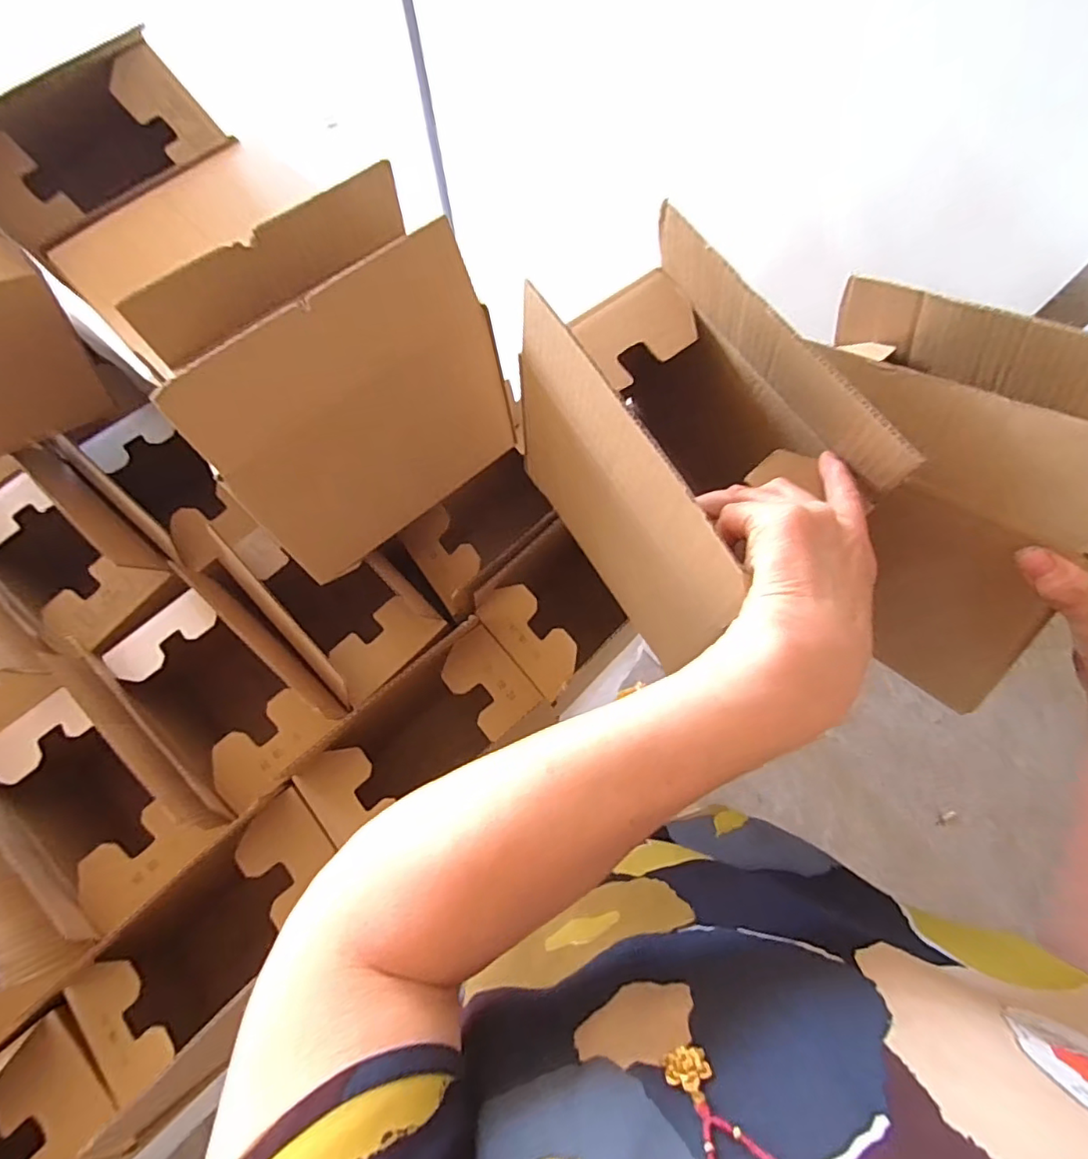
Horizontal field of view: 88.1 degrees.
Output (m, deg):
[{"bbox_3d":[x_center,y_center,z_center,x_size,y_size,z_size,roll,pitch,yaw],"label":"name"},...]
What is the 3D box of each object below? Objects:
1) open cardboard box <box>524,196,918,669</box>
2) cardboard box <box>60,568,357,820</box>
[{"bbox_3d":[0.092,-0.086,0.406,0.132,0.213,0.222,-29,73,-10],"label":"open cardboard box"},{"bbox_3d":[-0.329,0.125,0.622,0.247,0.254,0.126,38,74,12],"label":"cardboard box"}]

